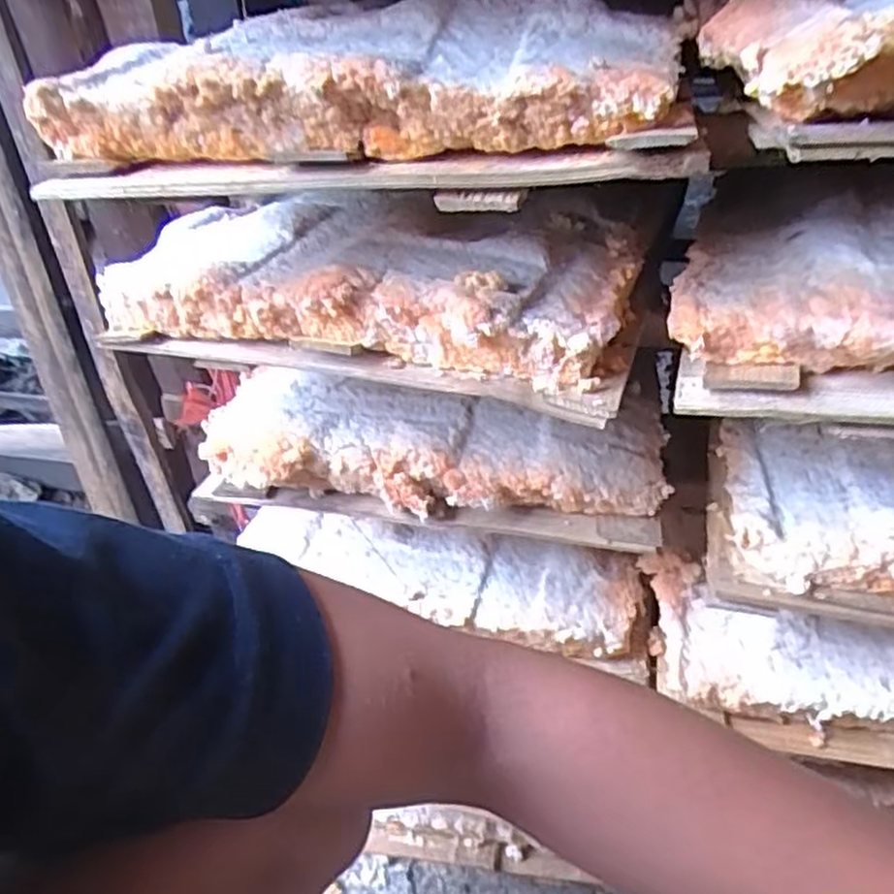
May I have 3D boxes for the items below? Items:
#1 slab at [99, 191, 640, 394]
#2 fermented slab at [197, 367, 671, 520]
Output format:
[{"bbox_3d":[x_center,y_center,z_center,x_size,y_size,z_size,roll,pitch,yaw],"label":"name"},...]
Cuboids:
[{"bbox_3d":[-0.034,-0.077,0.326,0.217,0.039,0.111,6,36,18],"label":"slab"},{"bbox_3d":[-0.010,-0.006,0.372,0.222,0.040,0.086,0,34,10],"label":"fermented slab"}]

